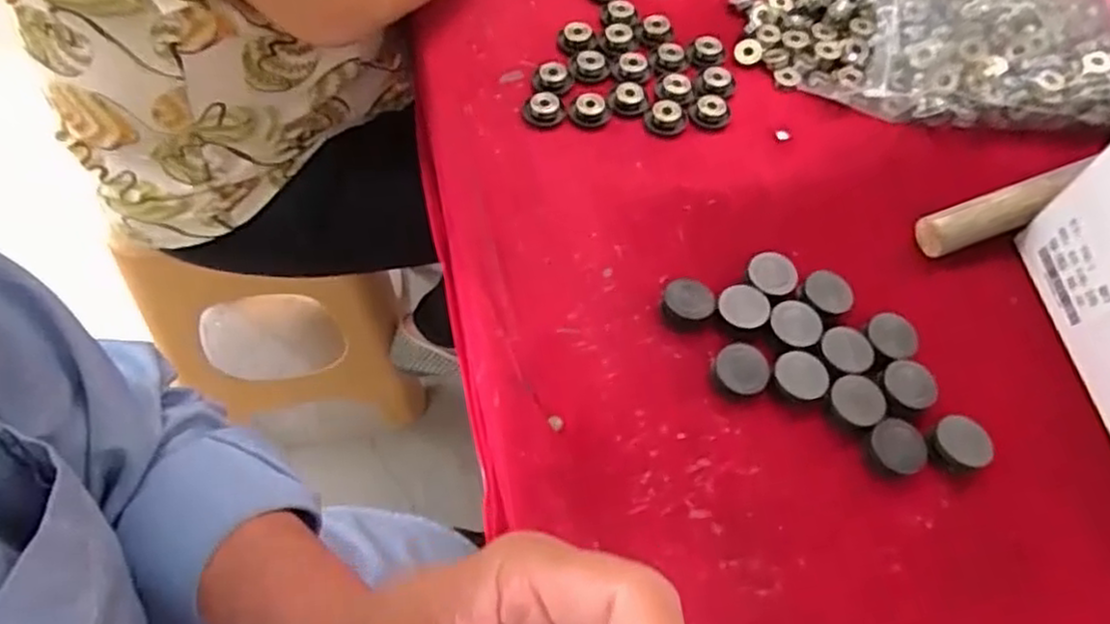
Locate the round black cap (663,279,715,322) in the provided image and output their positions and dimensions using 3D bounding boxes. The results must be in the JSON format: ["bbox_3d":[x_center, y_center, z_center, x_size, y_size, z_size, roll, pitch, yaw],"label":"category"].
[{"bbox_3d":[0.087,-0.006,0.476,0.031,0.018,0.028,17,61,6],"label":"round black cap"}]

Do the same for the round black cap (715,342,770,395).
[{"bbox_3d":[0.115,0.036,0.454,0.032,0.010,0.033,2,61,-3],"label":"round black cap"}]

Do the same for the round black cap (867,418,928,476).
[{"bbox_3d":[0.202,0.080,0.434,0.027,0.017,0.032,-39,70,-22],"label":"round black cap"}]

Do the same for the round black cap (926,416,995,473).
[{"bbox_3d":[0.239,0.079,0.434,0.026,0.019,0.033,-28,66,-18],"label":"round black cap"}]

